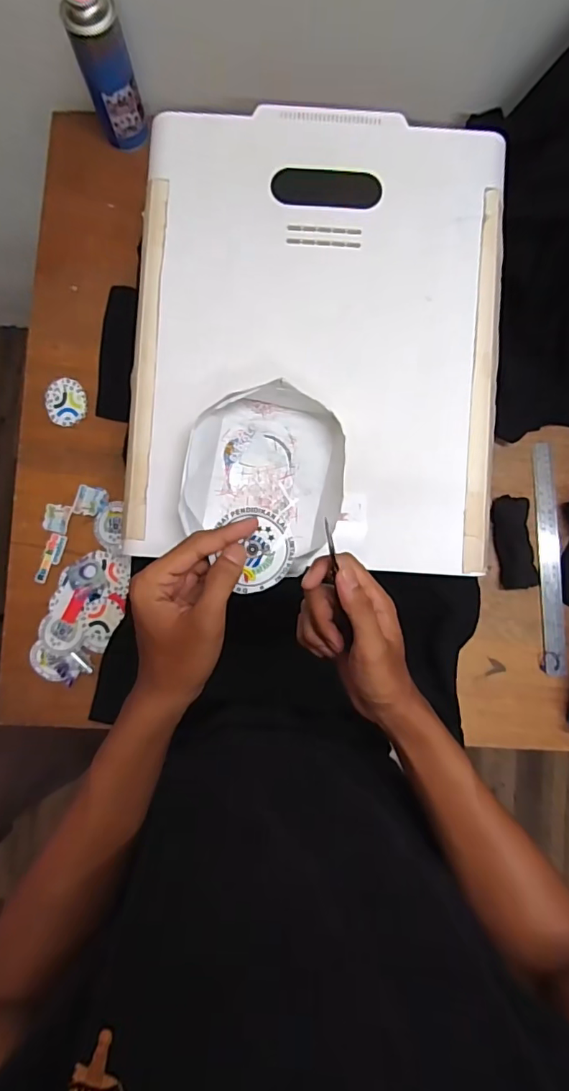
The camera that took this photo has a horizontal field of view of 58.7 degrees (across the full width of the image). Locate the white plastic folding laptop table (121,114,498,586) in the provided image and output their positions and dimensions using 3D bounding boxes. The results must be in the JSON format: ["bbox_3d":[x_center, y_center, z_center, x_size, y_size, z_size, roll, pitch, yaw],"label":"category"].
[{"bbox_3d":[0.036,-0.234,0.560,0.394,0.021,0.498,3,86,-1],"label":"white plastic folding laptop table"}]

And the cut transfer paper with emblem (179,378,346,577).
[{"bbox_3d":[-0.019,-0.074,0.525,0.166,0.045,0.168,17,86,0],"label":"cut transfer paper with emblem"}]

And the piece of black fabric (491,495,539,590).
[{"bbox_3d":[0.318,-0.005,0.698,0.044,0.023,0.126,-7,87,-2],"label":"piece of black fabric"}]

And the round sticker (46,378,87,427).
[{"bbox_3d":[-0.310,-0.203,0.721,0.052,0.009,0.068,-3,86,-2],"label":"round sticker"}]

